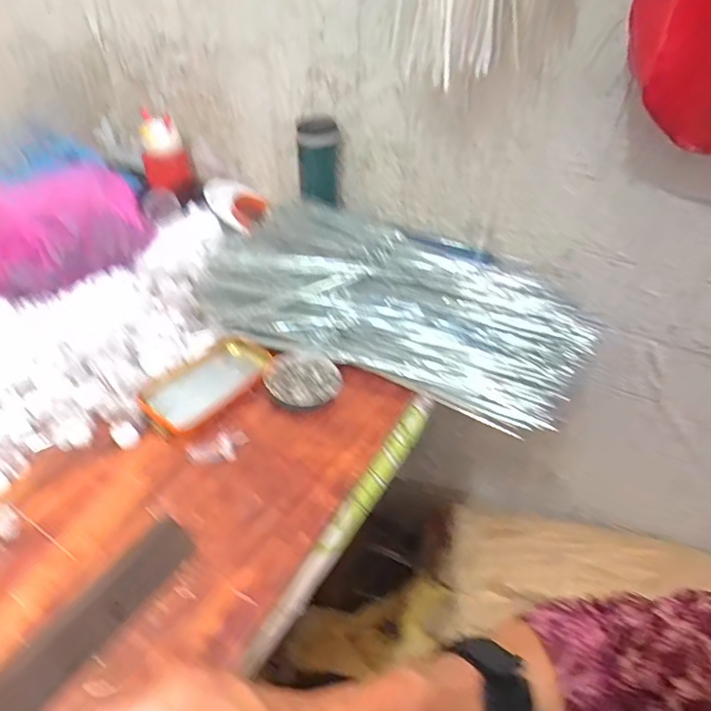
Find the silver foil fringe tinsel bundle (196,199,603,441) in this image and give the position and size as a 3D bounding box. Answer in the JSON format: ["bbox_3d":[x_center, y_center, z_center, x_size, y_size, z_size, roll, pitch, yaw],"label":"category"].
[{"bbox_3d":[0.052,-0.084,0.734,0.499,0.055,0.293,16,42,18],"label":"silver foil fringe tinsel bundle"}]

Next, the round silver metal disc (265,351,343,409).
[{"bbox_3d":[-0.061,0.026,0.637,0.087,0.010,0.081,33,49,33],"label":"round silver metal disc"}]

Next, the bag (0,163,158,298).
[{"bbox_3d":[-0.415,-0.171,0.728,0.266,0.118,0.155,-17,43,-20],"label":"bag"}]

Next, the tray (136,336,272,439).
[{"bbox_3d":[-0.168,0.030,0.631,0.091,0.023,0.147,30,48,31],"label":"tray"}]

